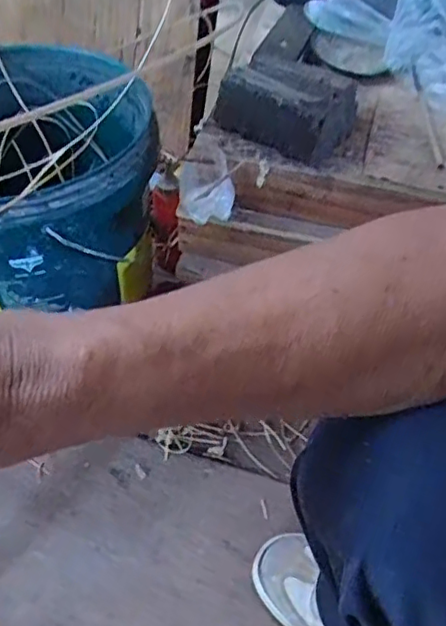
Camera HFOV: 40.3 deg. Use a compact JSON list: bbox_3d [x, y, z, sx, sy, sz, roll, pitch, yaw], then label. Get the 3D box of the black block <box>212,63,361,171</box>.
[{"bbox_3d":[0.061,-0.200,0.584,0.120,0.058,0.083,23,52,16],"label":"black block"}]

